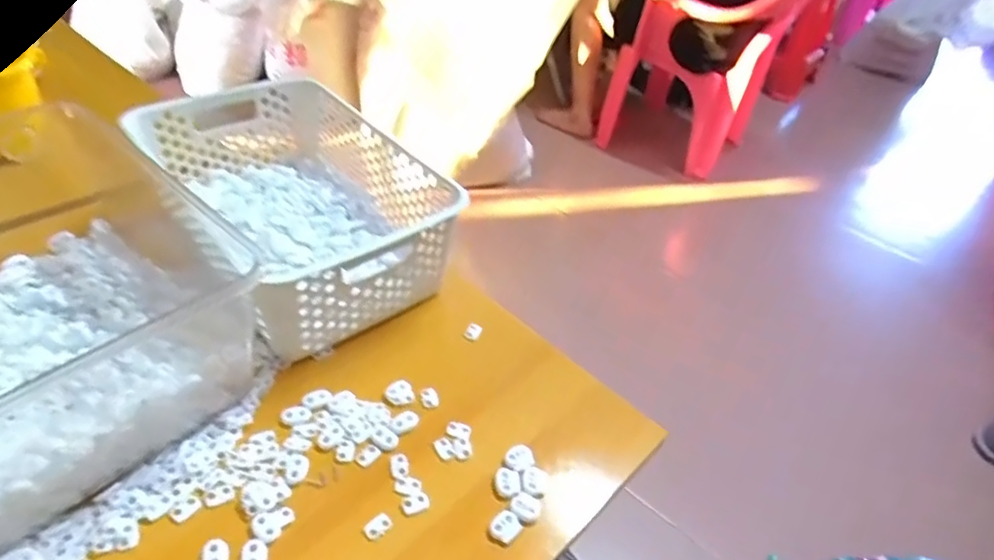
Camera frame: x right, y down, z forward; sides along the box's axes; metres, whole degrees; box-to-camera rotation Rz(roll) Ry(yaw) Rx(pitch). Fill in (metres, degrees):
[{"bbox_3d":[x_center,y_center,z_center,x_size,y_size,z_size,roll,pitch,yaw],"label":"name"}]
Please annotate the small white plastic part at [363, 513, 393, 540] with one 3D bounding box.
[{"bbox_3d":[-0.084,0.174,0.422,0.019,0.004,0.013,-26,51,-33],"label":"small white plastic part"}]

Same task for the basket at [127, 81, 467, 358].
[{"bbox_3d":[-0.196,-0.078,0.591,0.199,0.101,0.308,-26,51,-33],"label":"basket"}]

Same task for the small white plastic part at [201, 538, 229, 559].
[{"bbox_3d":[-0.185,0.181,0.392,0.016,0.004,0.023,-9,43,-19],"label":"small white plastic part"}]

